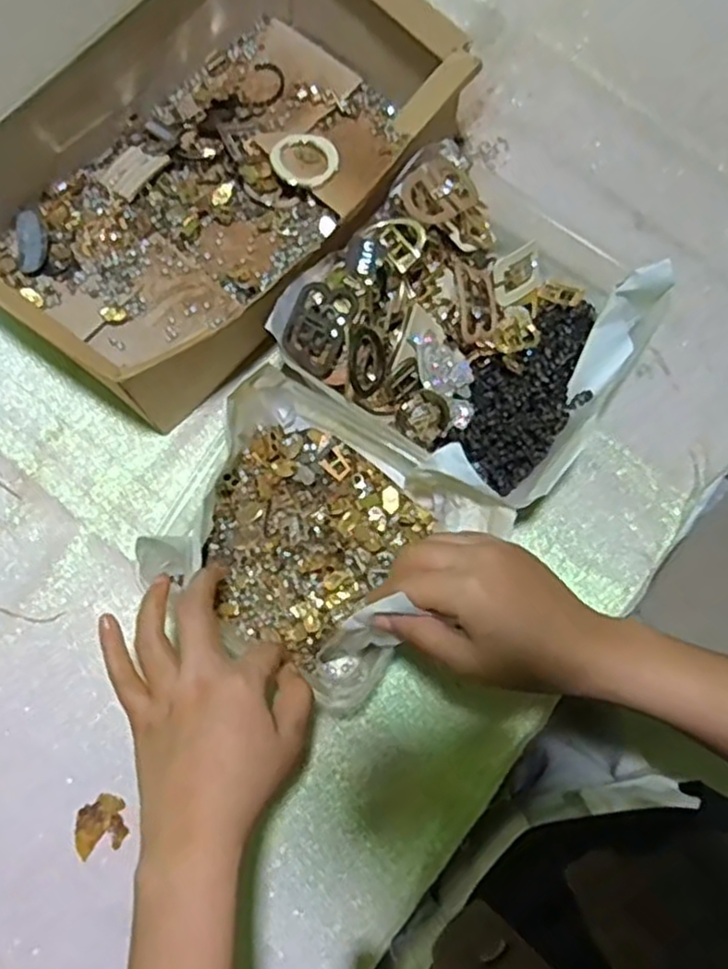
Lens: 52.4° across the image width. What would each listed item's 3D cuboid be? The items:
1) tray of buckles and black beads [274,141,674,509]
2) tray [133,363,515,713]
[{"bbox_3d":[0.075,-0.105,0.510,0.206,0.091,0.204,39,81,6],"label":"tray of buckles and black beads"},{"bbox_3d":[-0.030,0.033,0.471,0.170,0.095,0.157,36,80,5],"label":"tray"}]

